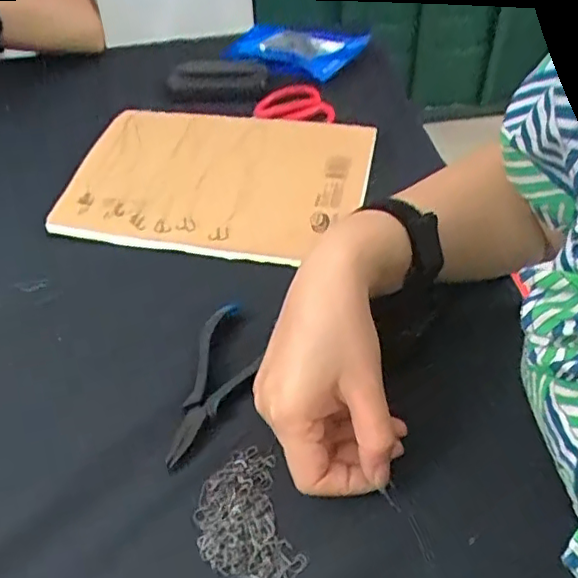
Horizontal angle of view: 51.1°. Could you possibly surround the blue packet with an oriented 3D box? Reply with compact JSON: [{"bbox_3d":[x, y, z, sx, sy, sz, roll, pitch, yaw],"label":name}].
[{"bbox_3d":[0.009,-0.274,0.692,0.138,0.021,0.102,14,49,17],"label":"blue packet"}]

